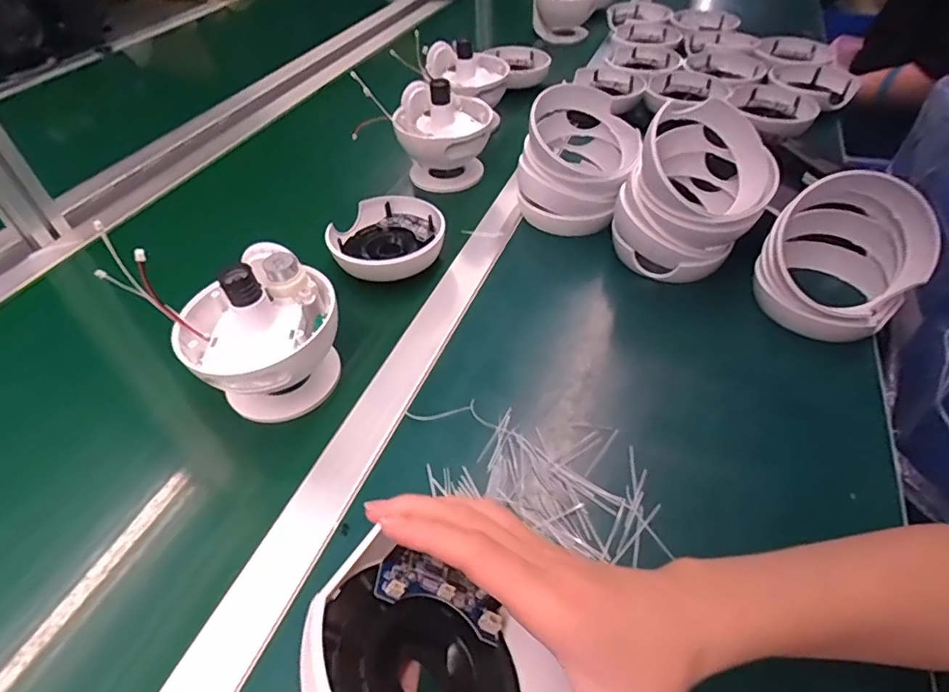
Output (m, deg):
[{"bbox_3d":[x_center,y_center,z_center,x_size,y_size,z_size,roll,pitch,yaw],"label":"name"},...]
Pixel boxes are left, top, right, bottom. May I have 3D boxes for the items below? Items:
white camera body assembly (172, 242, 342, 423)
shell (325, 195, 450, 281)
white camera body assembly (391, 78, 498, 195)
[{"bbox_3d":[-0.162,-0.008,0.412,0.115,0.106,0.113,-27,51,-22],"label":"white camera body assembly"},{"bbox_3d":[-0.088,-0.111,0.544,0.116,0.035,0.107,-5,47,-3],"label":"shell"},{"bbox_3d":[-0.035,-0.254,0.644,0.115,0.110,0.112,-4,47,-2],"label":"white camera body assembly"}]

